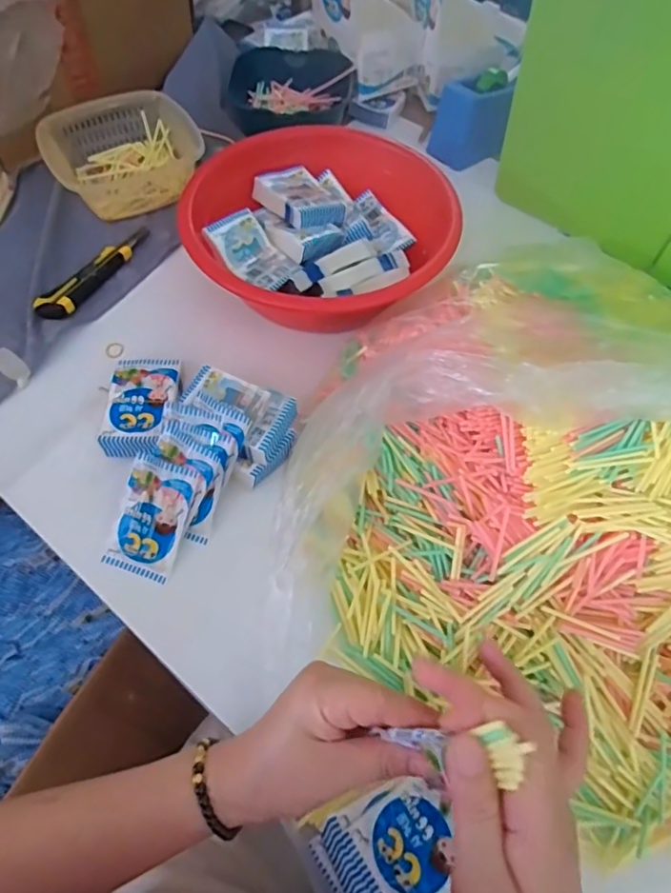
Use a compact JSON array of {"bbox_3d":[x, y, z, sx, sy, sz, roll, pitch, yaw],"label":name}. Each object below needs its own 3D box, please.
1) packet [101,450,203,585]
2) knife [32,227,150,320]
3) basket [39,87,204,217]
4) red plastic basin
[{"bbox_3d":[-0.164,0.064,0.488,0.062,0.009,0.101,17,89,9],"label":"packet"},{"bbox_3d":[-0.285,-0.213,0.662,0.033,0.013,0.177,28,62,15],"label":"knife"},{"bbox_3d":[-0.289,-0.401,0.744,0.187,0.058,0.175,-27,63,-16],"label":"basket"},{"bbox_3d":[-0.017,-0.249,0.660,0.291,0.082,0.291,0,59,-1],"label":"red plastic basin"}]

